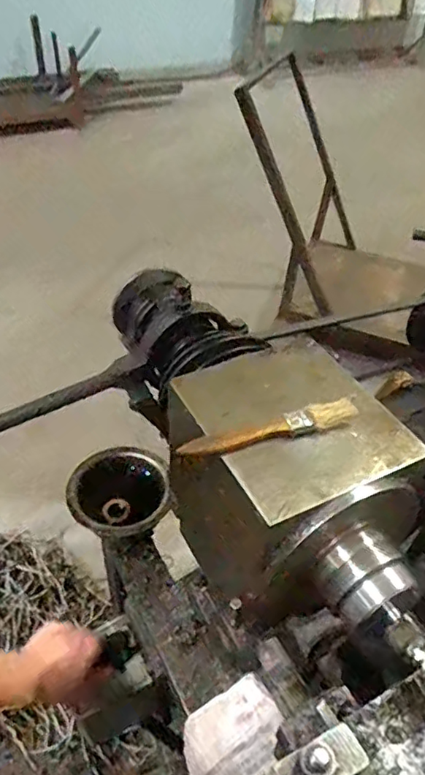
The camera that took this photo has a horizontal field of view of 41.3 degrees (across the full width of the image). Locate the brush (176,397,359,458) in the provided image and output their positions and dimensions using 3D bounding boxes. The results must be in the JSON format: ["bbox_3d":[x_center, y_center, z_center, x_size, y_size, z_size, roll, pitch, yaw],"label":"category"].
[{"bbox_3d":[0.048,0.034,0.454,0.150,0.013,0.022,-12,44,-17],"label":"brush"}]

